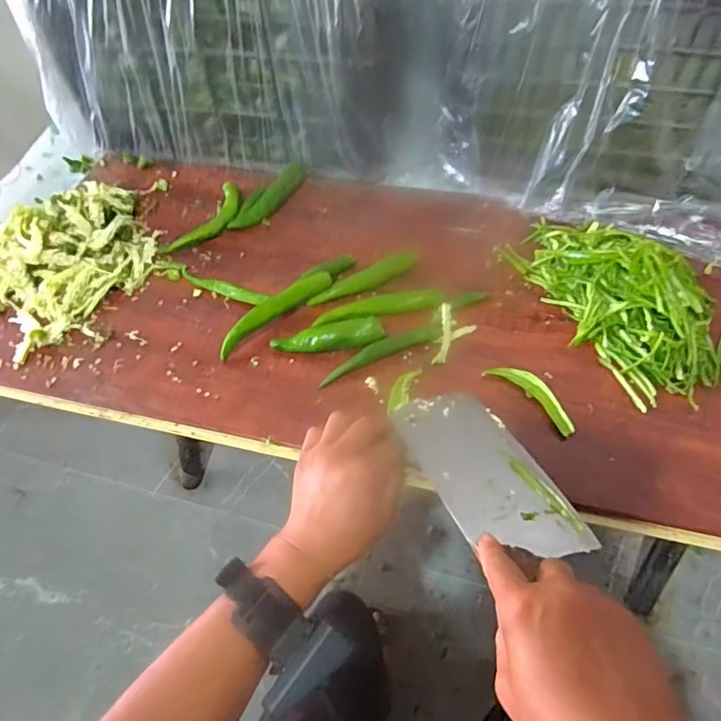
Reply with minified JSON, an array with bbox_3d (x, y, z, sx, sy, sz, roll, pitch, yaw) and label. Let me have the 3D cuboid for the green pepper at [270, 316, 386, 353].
[{"bbox_3d":[-0.032,-0.022,0.521,0.110,0.021,0.024,-8,52,-6],"label":"green pepper"}]

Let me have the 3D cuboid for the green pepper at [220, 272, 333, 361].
[{"bbox_3d":[-0.089,-0.051,0.539,0.133,0.039,0.017,-30,57,-22],"label":"green pepper"}]

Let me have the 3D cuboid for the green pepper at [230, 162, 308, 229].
[{"bbox_3d":[-0.115,-0.212,0.666,0.039,0.023,0.133,24,55,19],"label":"green pepper"}]

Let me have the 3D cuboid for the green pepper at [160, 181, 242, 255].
[{"bbox_3d":[-0.187,-0.174,0.644,0.048,0.019,0.129,25,56,19],"label":"green pepper"}]

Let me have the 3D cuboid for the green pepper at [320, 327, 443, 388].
[{"bbox_3d":[0.021,-0.009,0.517,0.130,0.011,0.020,-19,53,-14],"label":"green pepper"}]

